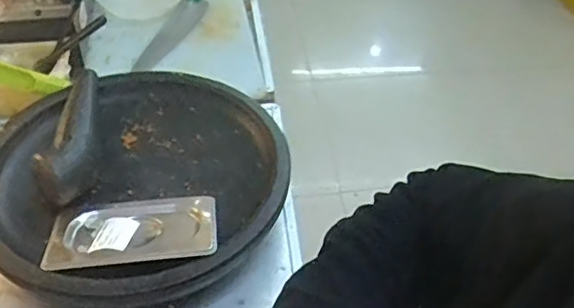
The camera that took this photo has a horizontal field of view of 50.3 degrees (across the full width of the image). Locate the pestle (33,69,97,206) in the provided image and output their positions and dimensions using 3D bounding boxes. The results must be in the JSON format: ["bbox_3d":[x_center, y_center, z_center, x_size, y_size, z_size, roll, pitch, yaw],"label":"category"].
[{"bbox_3d":[-0.267,-0.035,0.784,0.057,0.051,0.230,2,44,-1],"label":"pestle"}]

